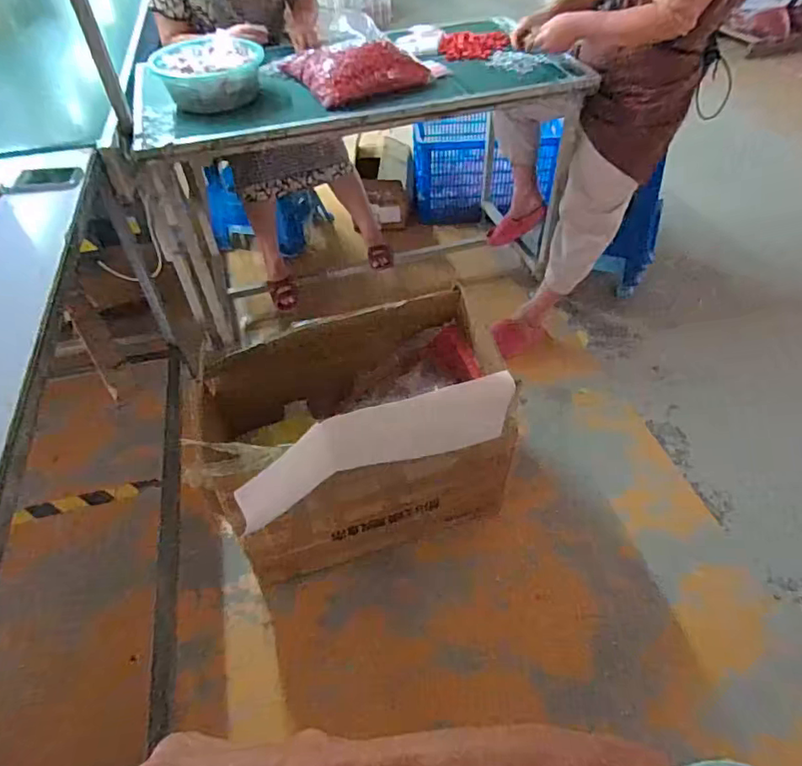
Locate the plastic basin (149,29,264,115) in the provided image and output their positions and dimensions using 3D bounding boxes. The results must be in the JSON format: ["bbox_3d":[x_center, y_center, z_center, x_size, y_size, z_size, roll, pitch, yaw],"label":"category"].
[{"bbox_3d":[-0.502,-0.795,1.426,0.260,0.108,0.260,-1,46,1],"label":"plastic basin"}]

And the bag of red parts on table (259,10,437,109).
[{"bbox_3d":[-0.148,-0.895,1.483,0.312,0.130,0.348,-26,51,-21],"label":"bag of red parts on table"}]

